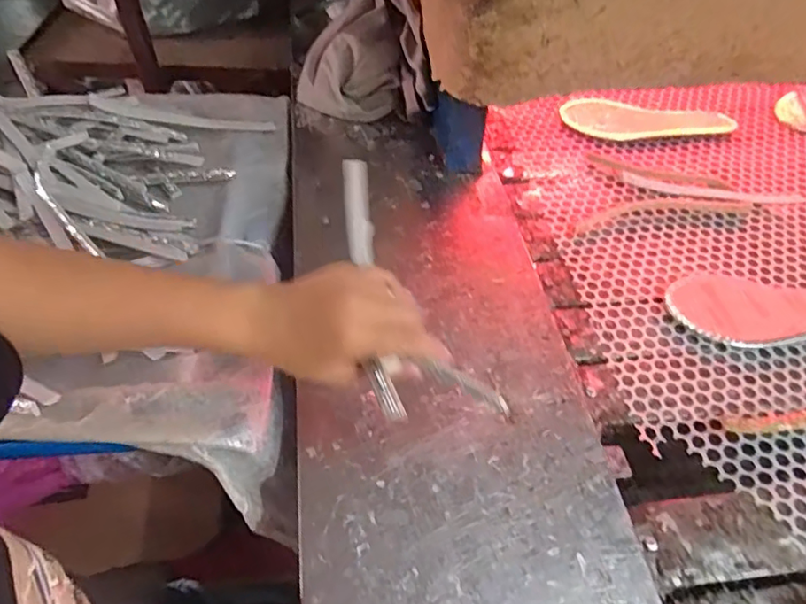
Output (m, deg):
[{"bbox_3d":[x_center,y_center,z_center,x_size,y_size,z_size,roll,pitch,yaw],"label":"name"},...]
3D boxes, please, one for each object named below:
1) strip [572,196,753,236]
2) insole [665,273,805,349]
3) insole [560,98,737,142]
[{"bbox_3d":[0.299,-0.108,0.661,0.215,0.006,0.040,-8,51,-6],"label":"strip"},{"bbox_3d":[0.385,0.010,0.566,0.229,0.008,0.086,3,51,3],"label":"insole"},{"bbox_3d":[0.332,-0.243,0.758,0.230,0.020,0.071,2,51,2],"label":"insole"}]

